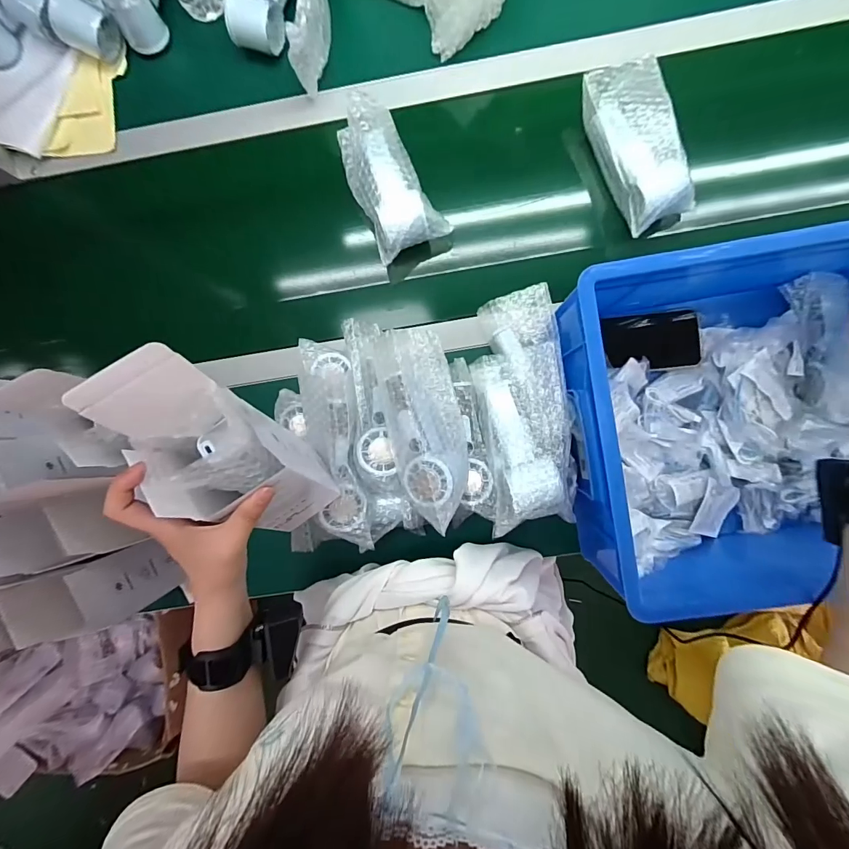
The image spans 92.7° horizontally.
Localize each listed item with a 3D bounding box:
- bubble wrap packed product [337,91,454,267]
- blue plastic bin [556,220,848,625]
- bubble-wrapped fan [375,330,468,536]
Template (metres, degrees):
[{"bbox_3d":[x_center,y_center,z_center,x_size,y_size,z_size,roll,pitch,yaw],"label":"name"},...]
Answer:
[{"bbox_3d":[-0.054,-0.321,0.526,0.092,0.040,0.195,-28,89,3],"label":"bubble wrap packed product"},{"bbox_3d":[0.406,-0.014,0.457,0.475,0.155,0.359,-12,90,3],"label":"blue plastic bin"},{"bbox_3d":[0.000,0.003,0.437,0.082,0.041,0.209,-13,90,3],"label":"bubble-wrapped fan"}]

